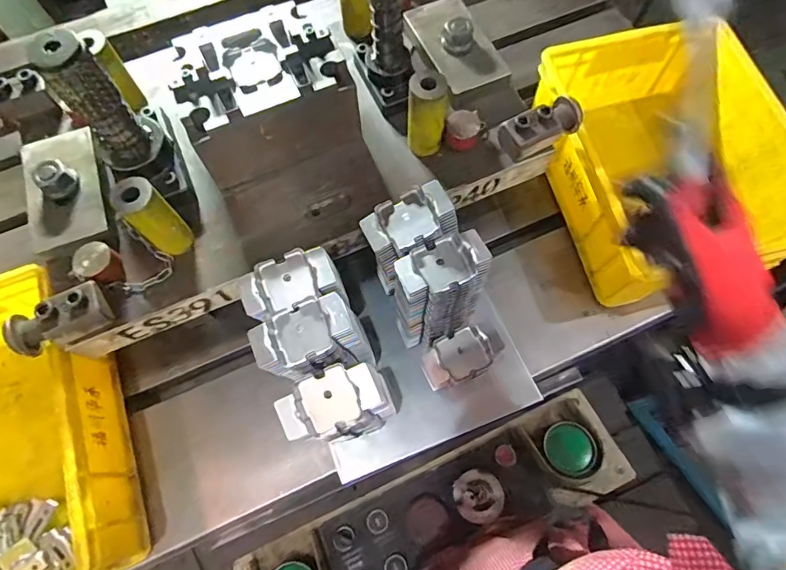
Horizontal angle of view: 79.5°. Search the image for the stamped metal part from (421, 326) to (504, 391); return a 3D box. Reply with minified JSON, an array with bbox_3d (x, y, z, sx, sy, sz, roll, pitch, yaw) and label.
[{"bbox_3d":[0.077,0.079,0.539,0.089,0.018,0.053,-21,69,-7],"label":"stamped metal part"}]

